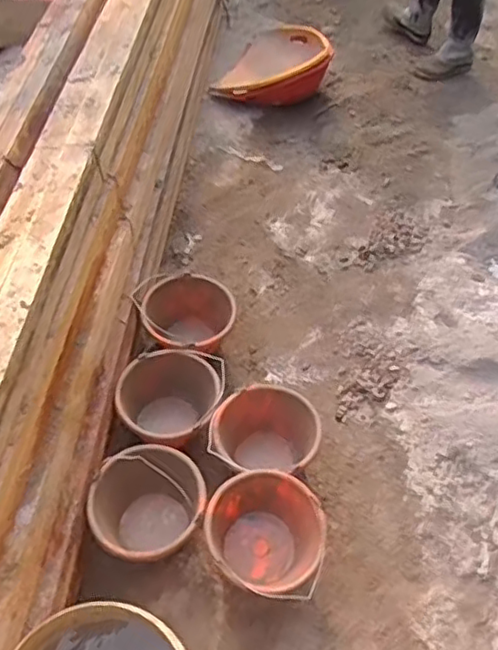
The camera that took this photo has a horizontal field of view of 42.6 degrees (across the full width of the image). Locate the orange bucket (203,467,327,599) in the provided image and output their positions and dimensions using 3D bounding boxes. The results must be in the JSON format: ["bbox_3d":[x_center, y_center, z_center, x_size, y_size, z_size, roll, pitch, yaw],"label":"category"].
[{"bbox_3d":[0.037,0.453,1.341,0.234,0.213,0.222,-1,53,1],"label":"orange bucket"}]

